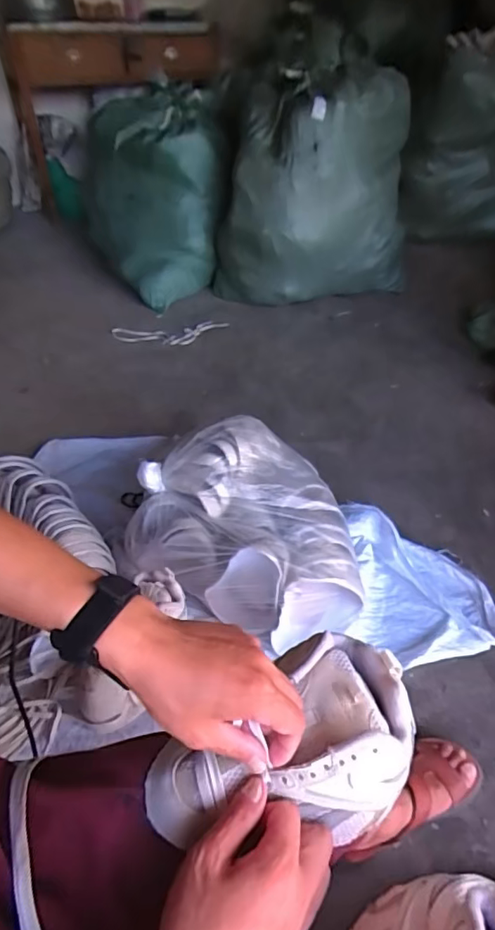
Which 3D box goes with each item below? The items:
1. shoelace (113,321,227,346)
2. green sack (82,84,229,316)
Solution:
[{"bbox_3d":[-0.257,-0.444,1.723,0.385,0.020,0.126,-8,47,-7],"label":"shoelace"},{"bbox_3d":[-0.299,-0.862,1.724,0.469,0.605,0.332,-12,45,-12],"label":"green sack"}]

